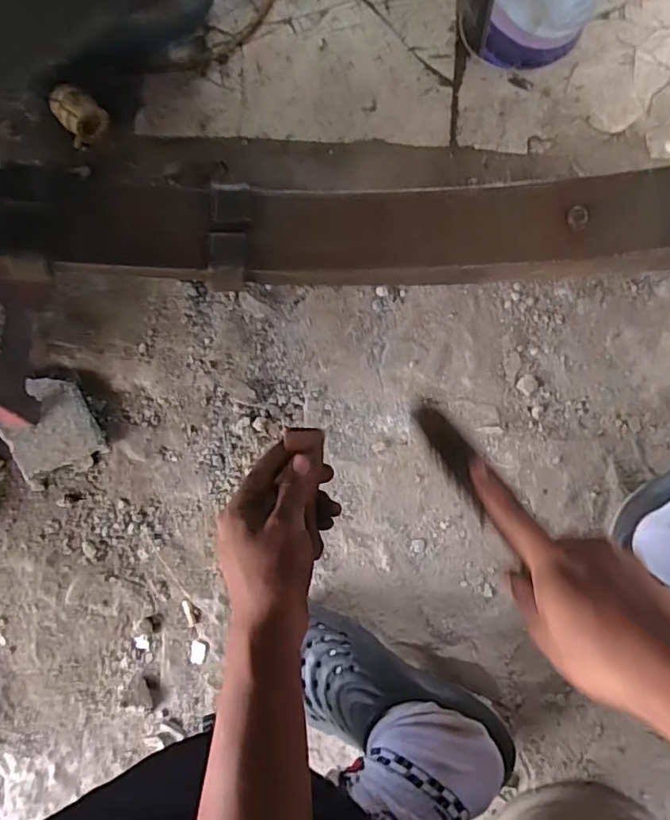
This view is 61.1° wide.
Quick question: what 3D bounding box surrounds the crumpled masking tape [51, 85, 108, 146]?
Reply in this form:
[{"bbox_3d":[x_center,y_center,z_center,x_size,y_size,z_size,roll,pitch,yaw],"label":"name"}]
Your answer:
[{"bbox_3d":[-0.322,-0.372,0.710,0.062,0.053,0.048,41,88,10],"label":"crumpled masking tape"}]

